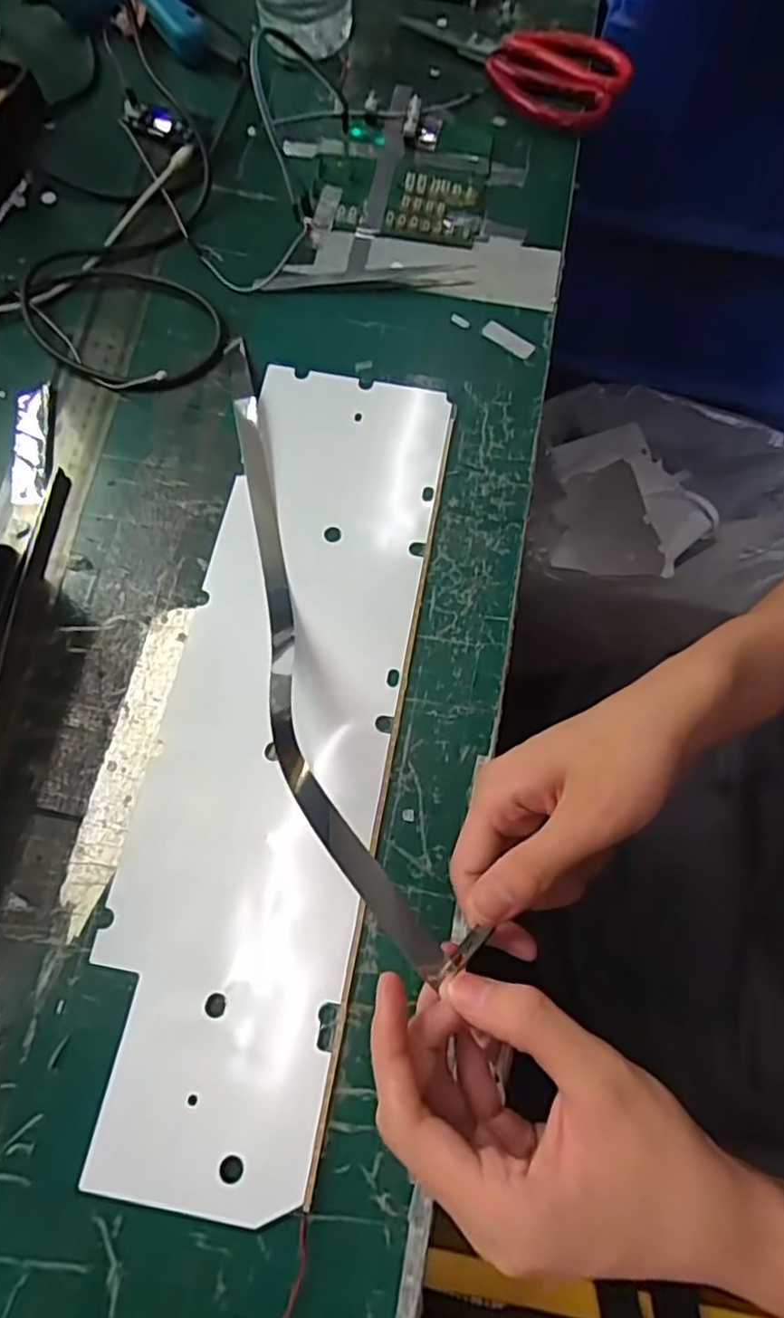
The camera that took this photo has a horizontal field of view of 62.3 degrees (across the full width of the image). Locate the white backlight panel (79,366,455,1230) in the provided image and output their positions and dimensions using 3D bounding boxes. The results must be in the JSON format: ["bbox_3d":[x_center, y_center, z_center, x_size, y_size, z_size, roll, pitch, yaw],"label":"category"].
[{"bbox_3d":[-0.056,0.026,0.337,0.117,0.005,0.420,10,71,2],"label":"white backlight panel"}]

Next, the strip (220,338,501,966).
[{"bbox_3d":[-0.042,-0.034,0.337,0.061,0.046,0.369,-13,58,-6],"label":"strip"}]

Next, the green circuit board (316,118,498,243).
[{"bbox_3d":[0.010,-0.348,0.462,0.115,0.007,0.120,9,71,1],"label":"green circuit board"}]

